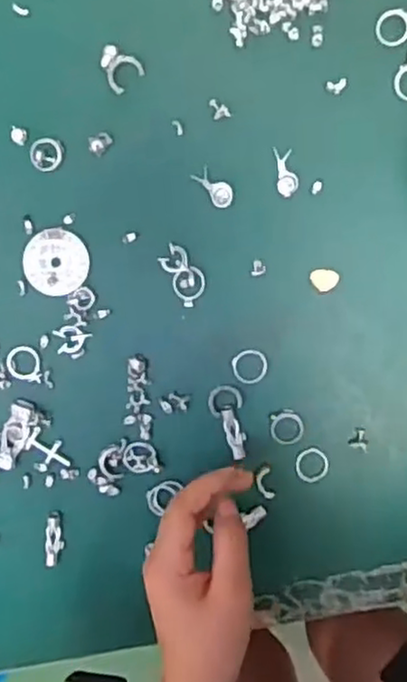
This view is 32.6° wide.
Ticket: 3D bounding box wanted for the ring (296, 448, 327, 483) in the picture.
[{"bbox_3d":[0.071,0.082,0.456,0.021,0.004,0.023,0,94,3],"label":"ring"}]

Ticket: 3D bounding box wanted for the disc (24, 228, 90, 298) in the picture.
[{"bbox_3d":[-0.096,-0.051,0.453,0.042,0.004,0.042,0,94,3],"label":"disc"}]

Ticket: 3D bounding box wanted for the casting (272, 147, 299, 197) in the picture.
[{"bbox_3d":[0.053,-0.108,0.442,0.013,0.004,0.031,-9,94,3],"label":"casting"}]

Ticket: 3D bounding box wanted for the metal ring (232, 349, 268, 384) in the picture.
[{"bbox_3d":[0.030,0.017,0.454,0.023,0.004,0.022,0,94,3],"label":"metal ring"}]

